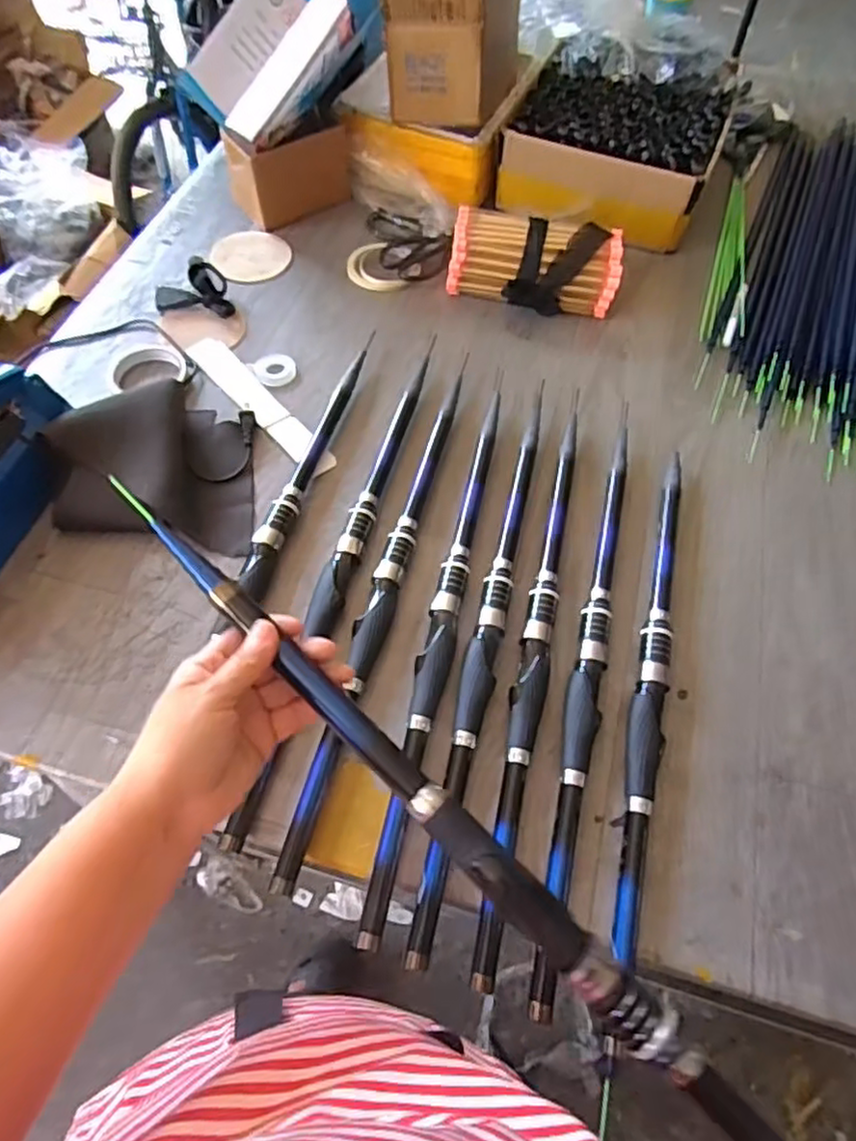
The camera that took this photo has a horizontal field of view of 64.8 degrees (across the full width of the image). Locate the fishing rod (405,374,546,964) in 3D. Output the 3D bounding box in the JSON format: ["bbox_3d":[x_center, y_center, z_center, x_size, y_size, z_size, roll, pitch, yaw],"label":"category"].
[{"bbox_3d":[0.059,0.039,0.635,0.030,0.021,0.587,12,59,6],"label":"fishing rod"}]

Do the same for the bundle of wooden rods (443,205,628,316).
[{"bbox_3d":[0.135,-0.387,0.859,0.214,0.082,0.098,16,60,9],"label":"bundle of wooden rods"}]

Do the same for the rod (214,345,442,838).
[{"bbox_3d":[-0.076,-0.028,0.672,0.029,0.026,0.589,12,60,7],"label":"rod"}]

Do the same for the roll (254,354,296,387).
[{"bbox_3d":[-0.183,-0.242,0.809,0.047,0.007,0.050,0,59,-1],"label":"roll"}]

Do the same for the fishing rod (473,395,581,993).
[{"bbox_3d":[0.104,0.057,0.627,0.032,0.022,0.574,12,59,6],"label":"fishing rod"}]

